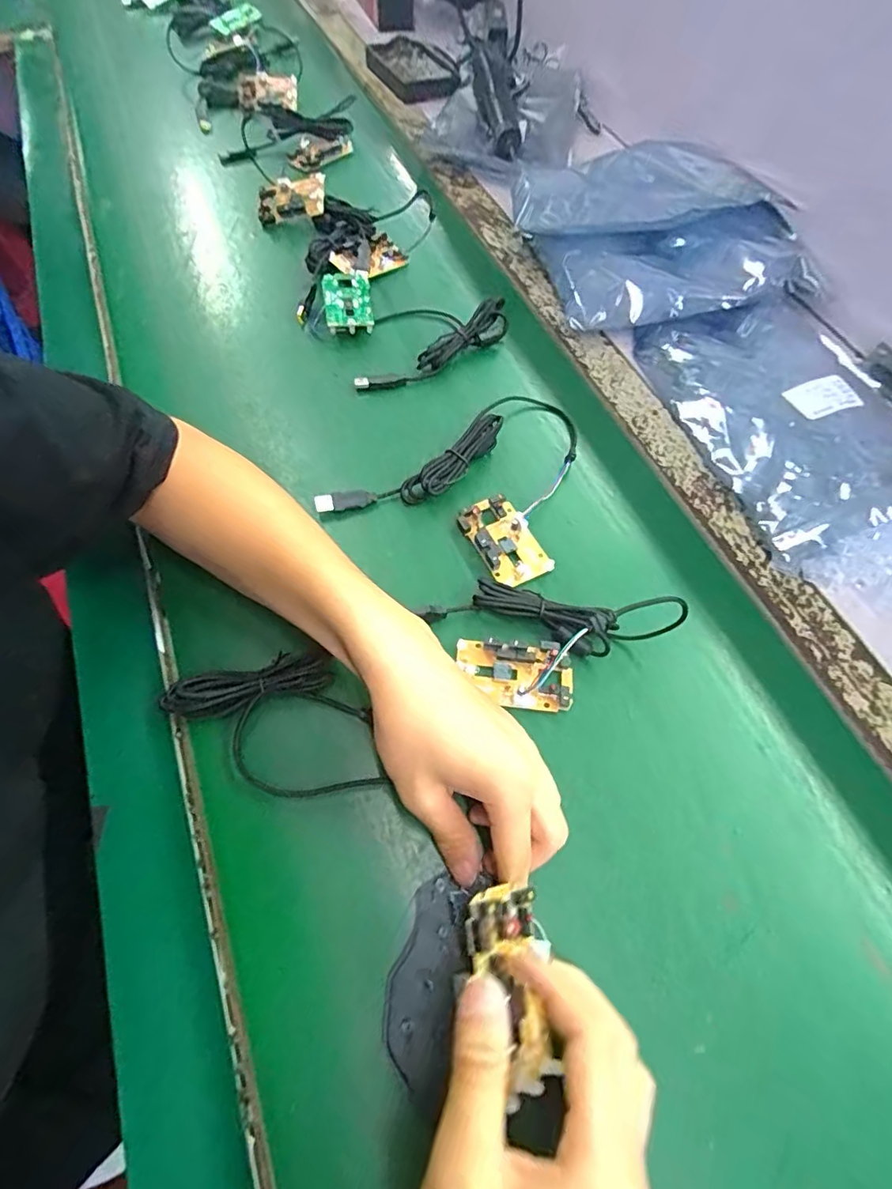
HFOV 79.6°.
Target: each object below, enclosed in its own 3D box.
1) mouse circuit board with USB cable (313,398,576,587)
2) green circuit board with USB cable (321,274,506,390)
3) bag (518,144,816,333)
[{"bbox_3d":[0.022,-0.109,0.438,0.170,0.022,0.183,22,63,10],"label":"mouse circuit board with USB cable"},{"bbox_3d":[-0.045,-0.272,0.521,0.148,0.028,0.154,-30,66,-17],"label":"green circuit board with USB cable"},{"bbox_3d":[0.219,-0.388,0.567,0.236,0.061,0.240,-10,62,-8],"label":"bag"}]

